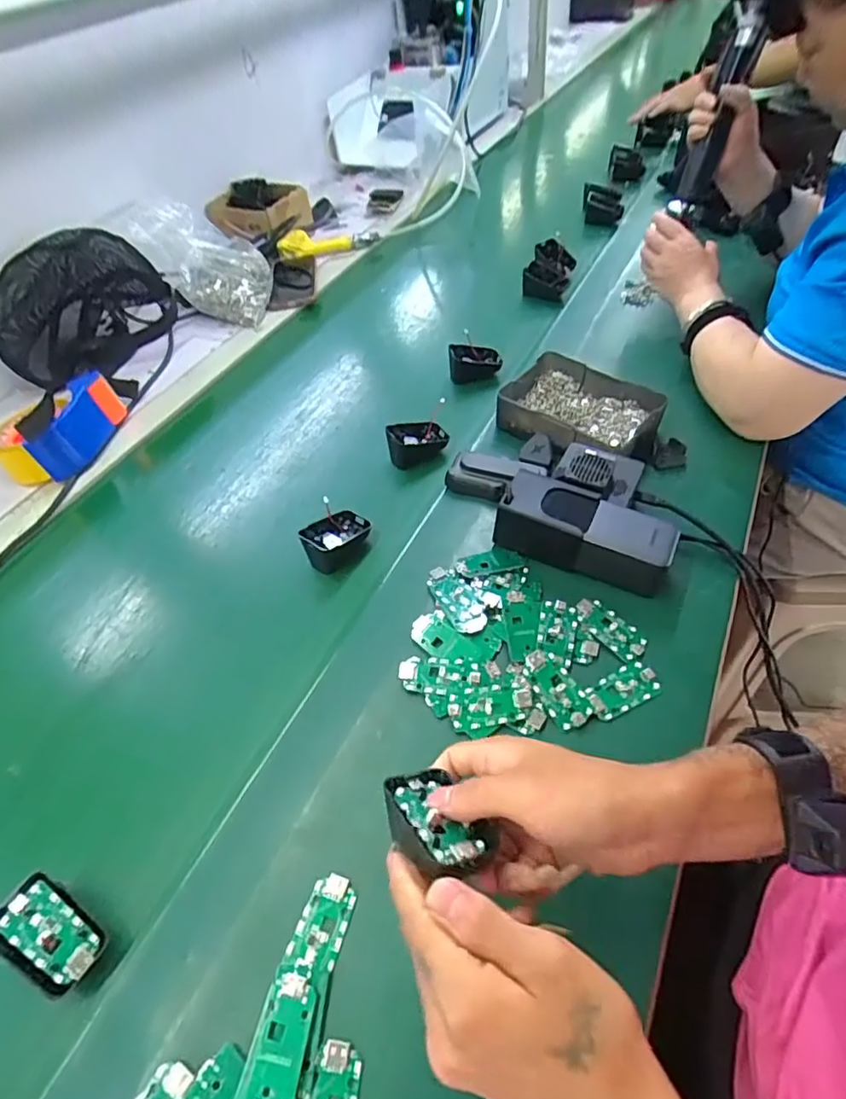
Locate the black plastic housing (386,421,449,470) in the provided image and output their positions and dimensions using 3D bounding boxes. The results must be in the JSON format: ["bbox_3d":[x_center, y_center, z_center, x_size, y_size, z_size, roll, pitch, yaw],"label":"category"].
[{"bbox_3d":[-0.009,-0.124,0.670,0.070,0.041,0.052,-23,52,-13],"label":"black plastic housing"}]

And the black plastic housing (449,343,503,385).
[{"bbox_3d":[0.069,-0.243,0.761,0.068,0.037,0.035,-4,49,3],"label":"black plastic housing"}]

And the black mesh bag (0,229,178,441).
[{"bbox_3d":[-0.492,-0.338,0.849,0.243,0.183,0.152,-23,50,-13],"label":"black mesh bag"}]

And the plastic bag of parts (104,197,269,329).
[{"bbox_3d":[-0.346,-0.461,0.918,0.190,0.154,0.172,-2,49,5],"label":"plastic bag of parts"}]

